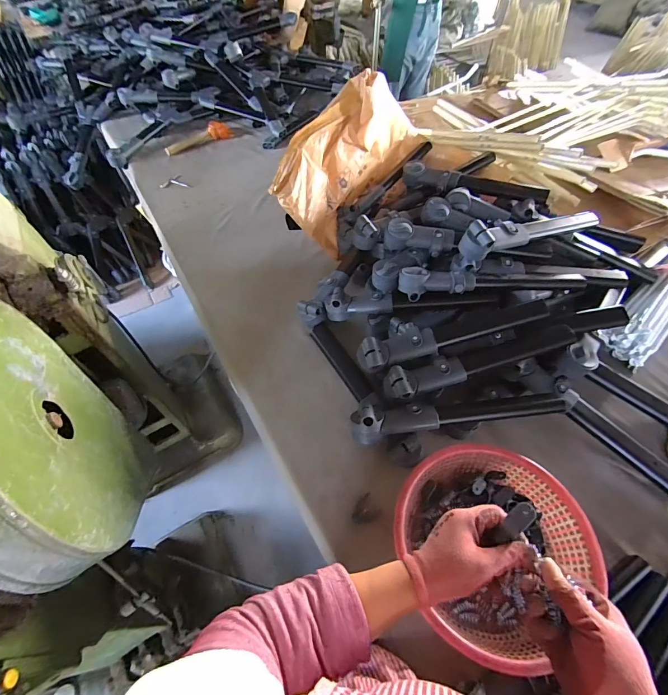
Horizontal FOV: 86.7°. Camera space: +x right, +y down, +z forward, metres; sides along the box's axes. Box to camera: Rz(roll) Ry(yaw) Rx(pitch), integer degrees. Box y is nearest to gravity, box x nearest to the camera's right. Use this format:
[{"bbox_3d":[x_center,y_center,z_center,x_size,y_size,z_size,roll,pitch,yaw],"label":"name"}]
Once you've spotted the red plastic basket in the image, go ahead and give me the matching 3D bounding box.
[{"bbox_3d":[0.247,0.311,0.585,0.289,0.088,0.272,-27,58,-17],"label":"red plastic basket"}]

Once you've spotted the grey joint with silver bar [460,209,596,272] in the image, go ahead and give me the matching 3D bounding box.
[{"bbox_3d":[0.468,-0.282,0.836,0.394,0.090,0.069,-21,56,-14],"label":"grey joint with silver bar"}]

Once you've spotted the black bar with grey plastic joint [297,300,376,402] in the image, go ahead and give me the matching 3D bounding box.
[{"bbox_3d":[-0.001,0.002,0.831,0.059,0.050,0.302,-22,57,-14],"label":"black bar with grey plastic joint"}]

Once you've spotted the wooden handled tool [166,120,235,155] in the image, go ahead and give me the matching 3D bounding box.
[{"bbox_3d":[-0.587,-0.904,1.528,0.301,0.043,0.105,-31,59,-20],"label":"wooden handled tool"}]

